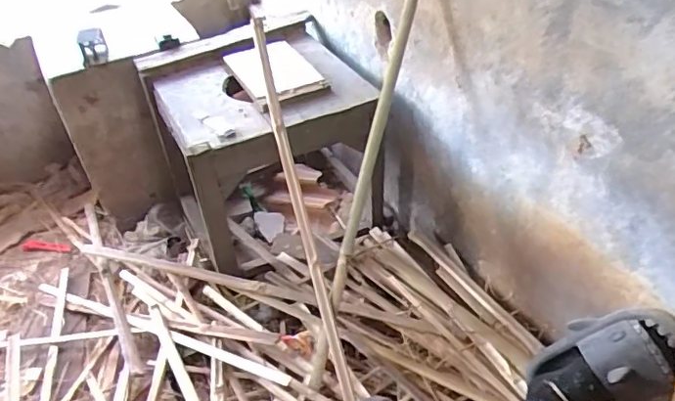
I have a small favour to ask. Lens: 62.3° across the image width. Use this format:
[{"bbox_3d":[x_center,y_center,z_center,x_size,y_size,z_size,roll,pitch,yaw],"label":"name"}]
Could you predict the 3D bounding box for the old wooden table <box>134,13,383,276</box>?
[{"bbox_3d":[-0.142,-0.107,1.322,0.445,0.501,0.434,-22,41,-17],"label":"old wooden table"}]

